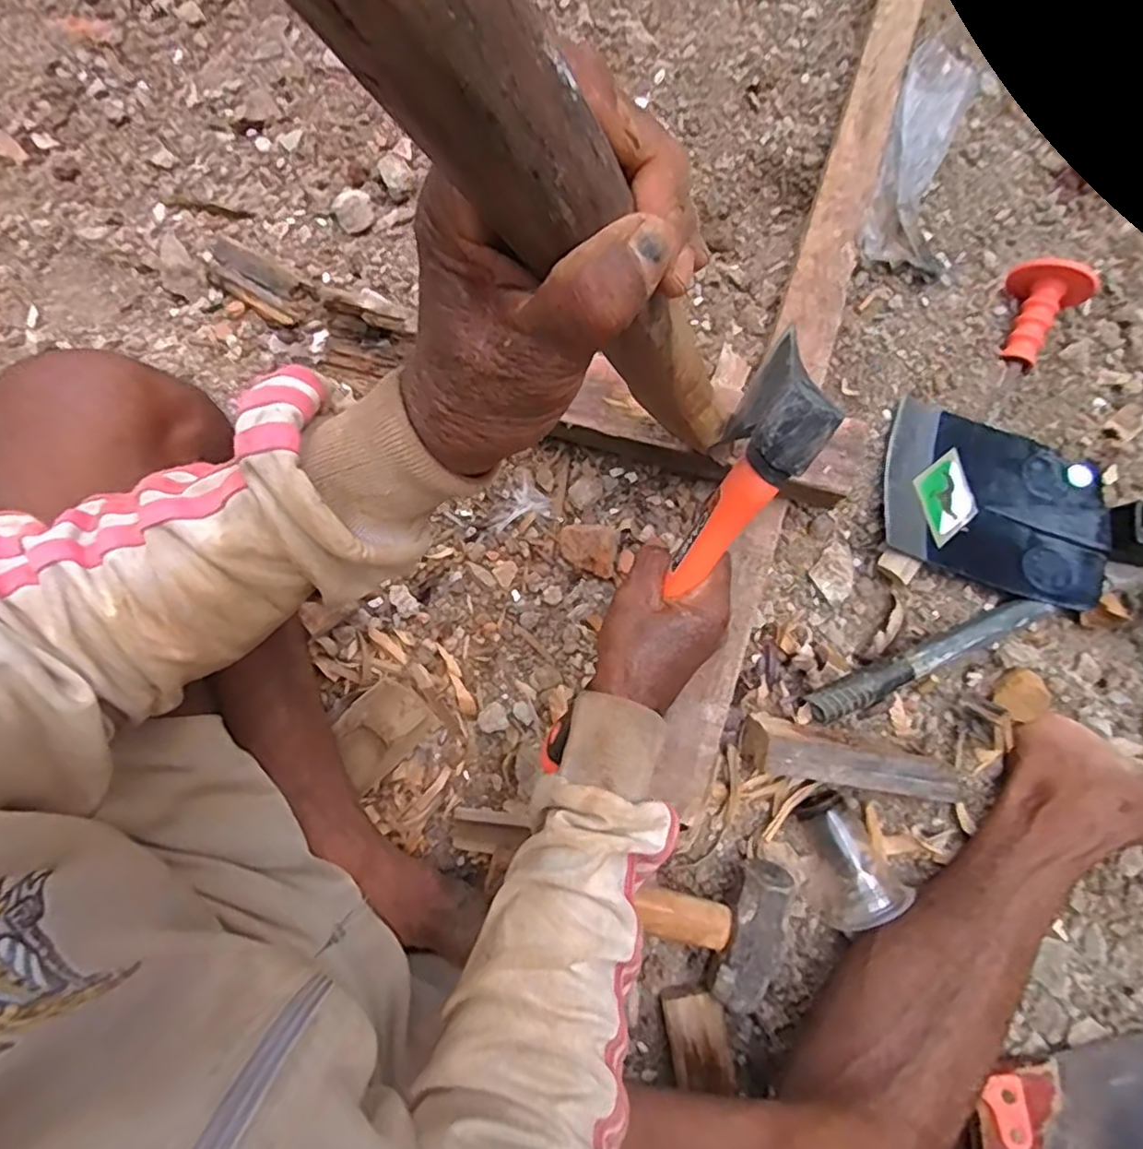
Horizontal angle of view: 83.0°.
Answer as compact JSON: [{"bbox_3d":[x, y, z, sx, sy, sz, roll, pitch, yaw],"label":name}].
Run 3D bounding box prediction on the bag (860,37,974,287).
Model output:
[{"bbox_3d":[0.355,-0.416,0.658,0.084,0.024,0.209,10,98,1],"label":"bag"}]

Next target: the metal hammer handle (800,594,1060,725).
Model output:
[{"bbox_3d":[0.322,0.076,0.584,0.235,0.025,0.030,-23,83,-4],"label":"metal hammer handle"}]

